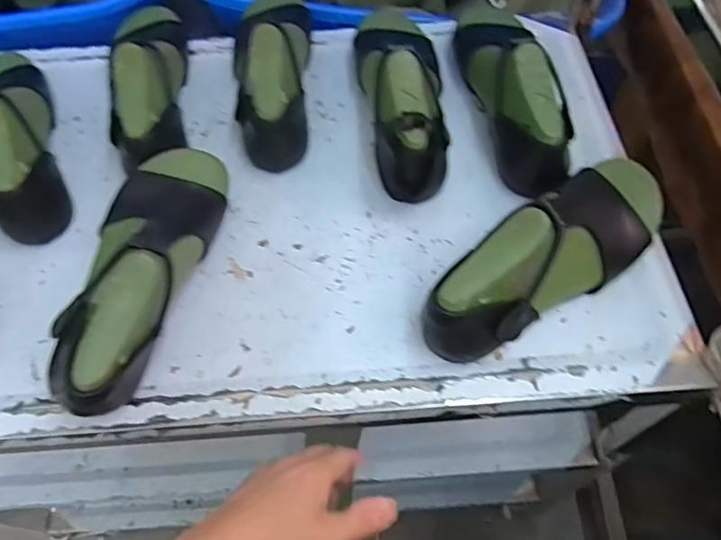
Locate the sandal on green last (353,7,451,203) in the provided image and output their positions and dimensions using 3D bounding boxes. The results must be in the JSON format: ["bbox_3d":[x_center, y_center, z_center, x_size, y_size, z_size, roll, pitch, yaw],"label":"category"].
[{"bbox_3d":[0.040,-0.172,0.522,0.083,0.096,0.236,0,59,1],"label":"sandal on green last"}]

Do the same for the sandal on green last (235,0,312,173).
[{"bbox_3d":[-0.087,-0.211,0.549,0.065,0.098,0.212,-1,59,0],"label":"sandal on green last"}]

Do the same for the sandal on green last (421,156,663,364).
[{"bbox_3d":[0.154,-0.013,0.422,0.234,0.098,0.075,-39,66,-20],"label":"sandal on green last"}]

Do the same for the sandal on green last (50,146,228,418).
[{"bbox_3d":[-0.169,-0.009,0.435,0.082,0.091,0.242,2,59,2],"label":"sandal on green last"}]

